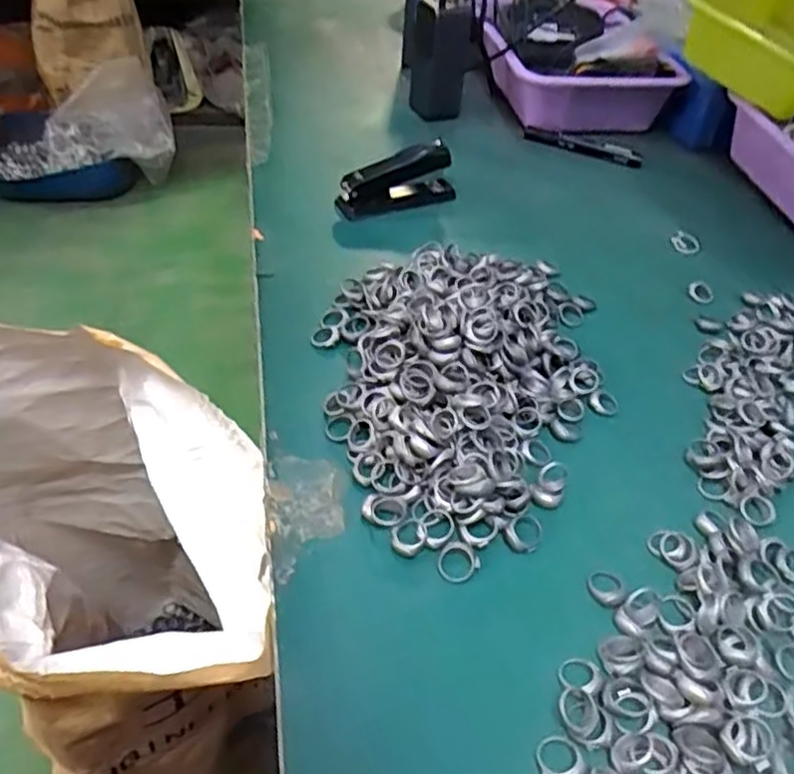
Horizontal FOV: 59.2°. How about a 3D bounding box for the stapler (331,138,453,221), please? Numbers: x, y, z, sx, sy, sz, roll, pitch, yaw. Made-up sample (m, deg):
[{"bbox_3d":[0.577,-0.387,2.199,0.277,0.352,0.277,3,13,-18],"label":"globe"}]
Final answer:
[{"bbox_3d":[0.001,-0.213,0.719,0.127,0.054,0.031,-17,48,-22],"label":"stapler"}]

